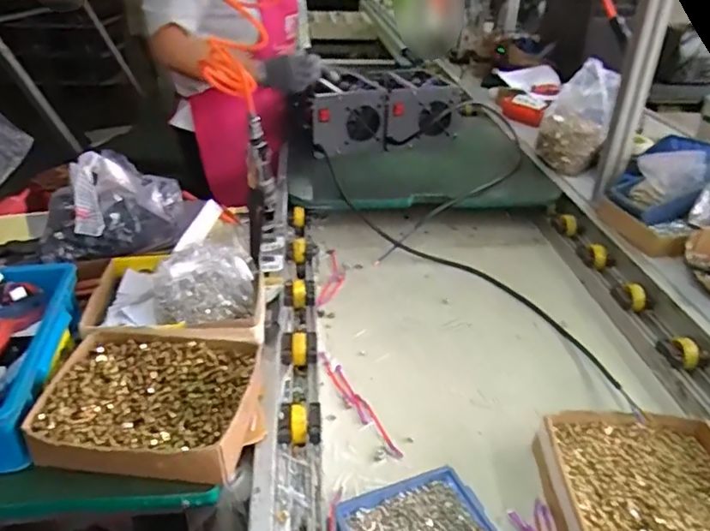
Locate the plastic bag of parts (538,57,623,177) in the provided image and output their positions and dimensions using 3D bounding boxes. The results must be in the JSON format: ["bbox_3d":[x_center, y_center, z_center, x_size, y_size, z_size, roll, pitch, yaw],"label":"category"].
[{"bbox_3d":[0.518,-0.344,1.353,0.146,0.133,0.256,19,67,28],"label":"plastic bag of parts"}]

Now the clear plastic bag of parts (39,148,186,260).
[{"bbox_3d":[-0.390,-0.100,0.932,0.205,0.084,0.229,-10,32,-18],"label":"clear plastic bag of parts"}]

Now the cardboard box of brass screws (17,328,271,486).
[{"bbox_3d":[-0.225,0.154,0.653,0.224,0.057,0.191,2,30,1],"label":"cardboard box of brass screws"}]

